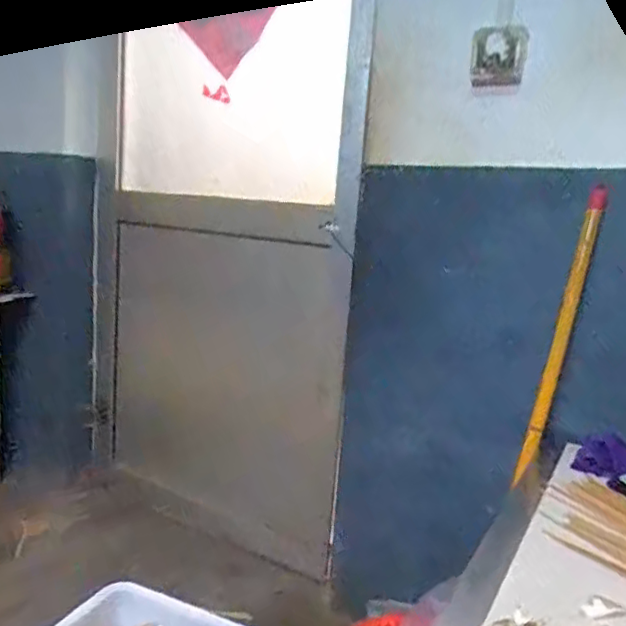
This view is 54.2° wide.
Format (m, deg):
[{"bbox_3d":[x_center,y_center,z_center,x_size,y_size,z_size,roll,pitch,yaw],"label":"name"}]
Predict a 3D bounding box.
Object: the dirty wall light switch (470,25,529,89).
[{"bbox_3d":[0.303,-0.413,0.999,0.085,0.019,0.112,0,-35,10],"label":"dirty wall light switch"}]

